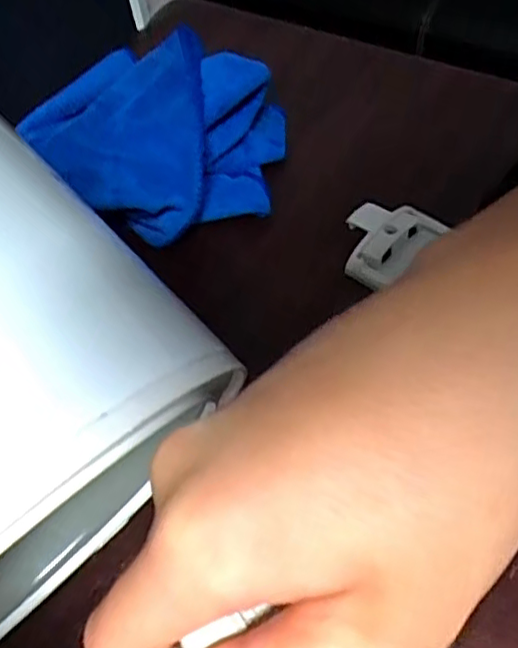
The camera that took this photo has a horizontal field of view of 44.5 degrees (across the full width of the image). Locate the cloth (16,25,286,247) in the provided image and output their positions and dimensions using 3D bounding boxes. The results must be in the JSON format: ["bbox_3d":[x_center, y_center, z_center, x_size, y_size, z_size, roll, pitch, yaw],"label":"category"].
[{"bbox_3d":[-0.061,-0.127,0.433,0.140,0.071,0.166,5,54,10],"label":"cloth"}]

